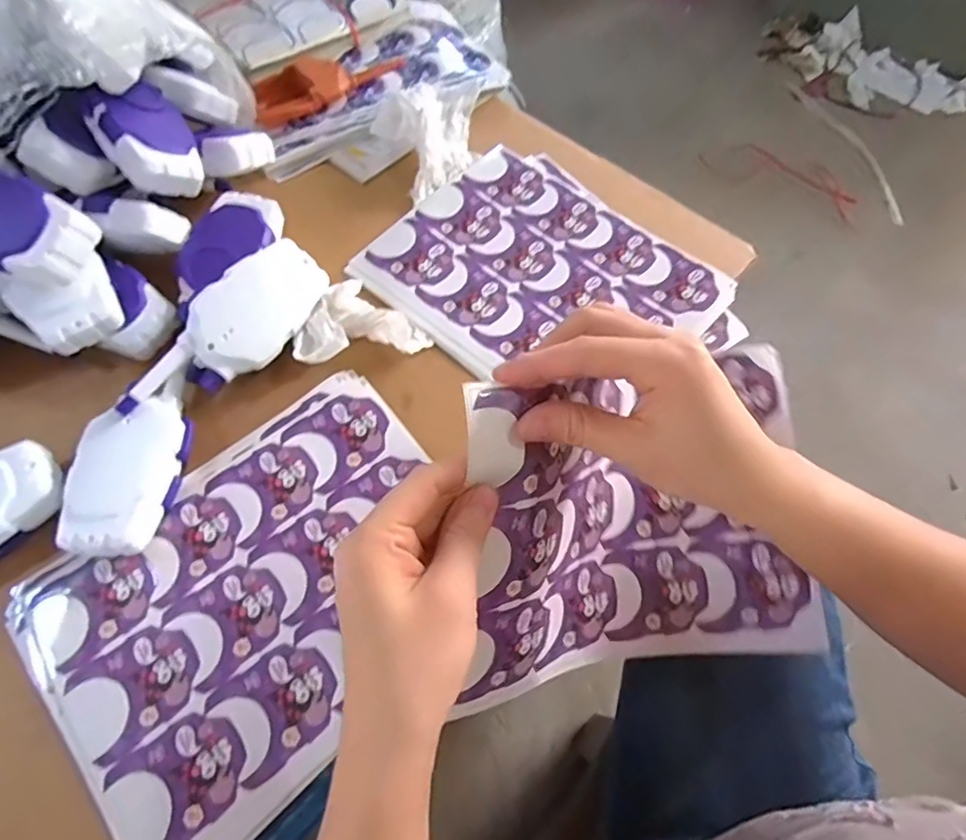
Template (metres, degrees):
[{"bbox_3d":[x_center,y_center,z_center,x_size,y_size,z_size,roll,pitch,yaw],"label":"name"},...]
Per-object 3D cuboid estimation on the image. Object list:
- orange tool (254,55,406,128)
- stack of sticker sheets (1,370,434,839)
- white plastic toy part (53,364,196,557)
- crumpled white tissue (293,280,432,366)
[{"bbox_3d":[-0.151,-0.333,0.549,0.158,0.022,0.055,-30,67,-13],"label":"orange tool"},{"bbox_3d":[-0.136,0.109,0.357,0.263,0.010,0.206,-38,69,-17],"label":"stack of sticker sheets"},{"bbox_3d":[-0.236,0.026,0.380,0.058,0.035,0.129,3,64,2],"label":"white plastic toy part"},{"bbox_3d":[-0.096,-0.076,0.430,0.097,0.029,0.069,-15,65,-7],"label":"crumpled white tissue"}]

